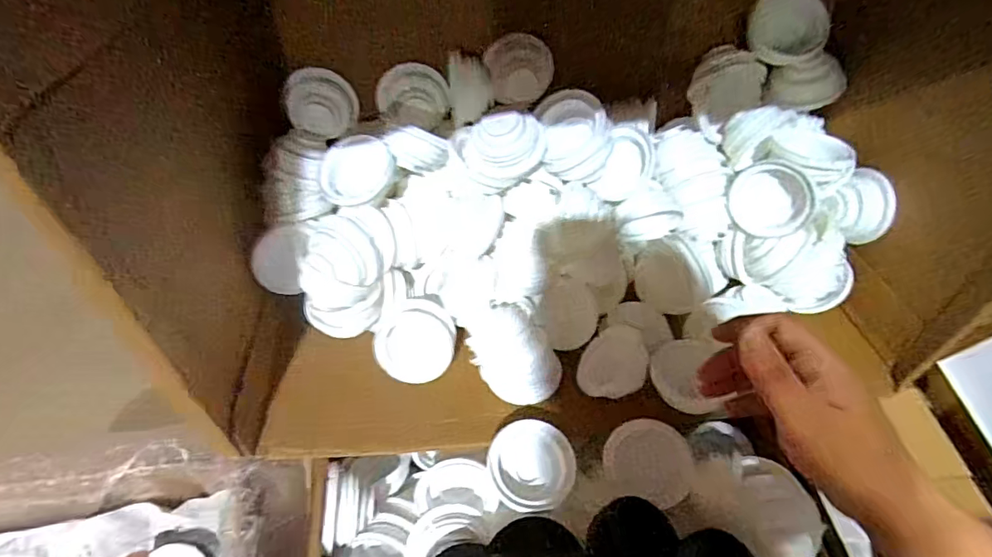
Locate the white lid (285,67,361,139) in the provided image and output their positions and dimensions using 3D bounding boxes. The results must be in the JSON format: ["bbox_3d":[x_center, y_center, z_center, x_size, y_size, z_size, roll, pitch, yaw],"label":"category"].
[{"bbox_3d":[-0.191,-0.194,0.551,0.076,0.069,0.008,1,10,-28],"label":"white lid"}]

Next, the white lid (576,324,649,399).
[{"bbox_3d":[0.123,0.086,0.525,0.072,0.006,0.076,-4,65,30],"label":"white lid"}]

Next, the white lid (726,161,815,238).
[{"bbox_3d":[0.289,-0.081,0.528,0.079,0.093,0.031,29,55,22],"label":"white lid"}]

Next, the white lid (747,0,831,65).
[{"bbox_3d":[0.312,-0.270,0.531,0.072,0.075,0.017,-19,19,26],"label":"white lid"}]

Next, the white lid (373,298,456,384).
[{"bbox_3d":[-0.086,0.066,0.528,0.082,0.019,0.086,2,79,-12],"label":"white lid"}]

